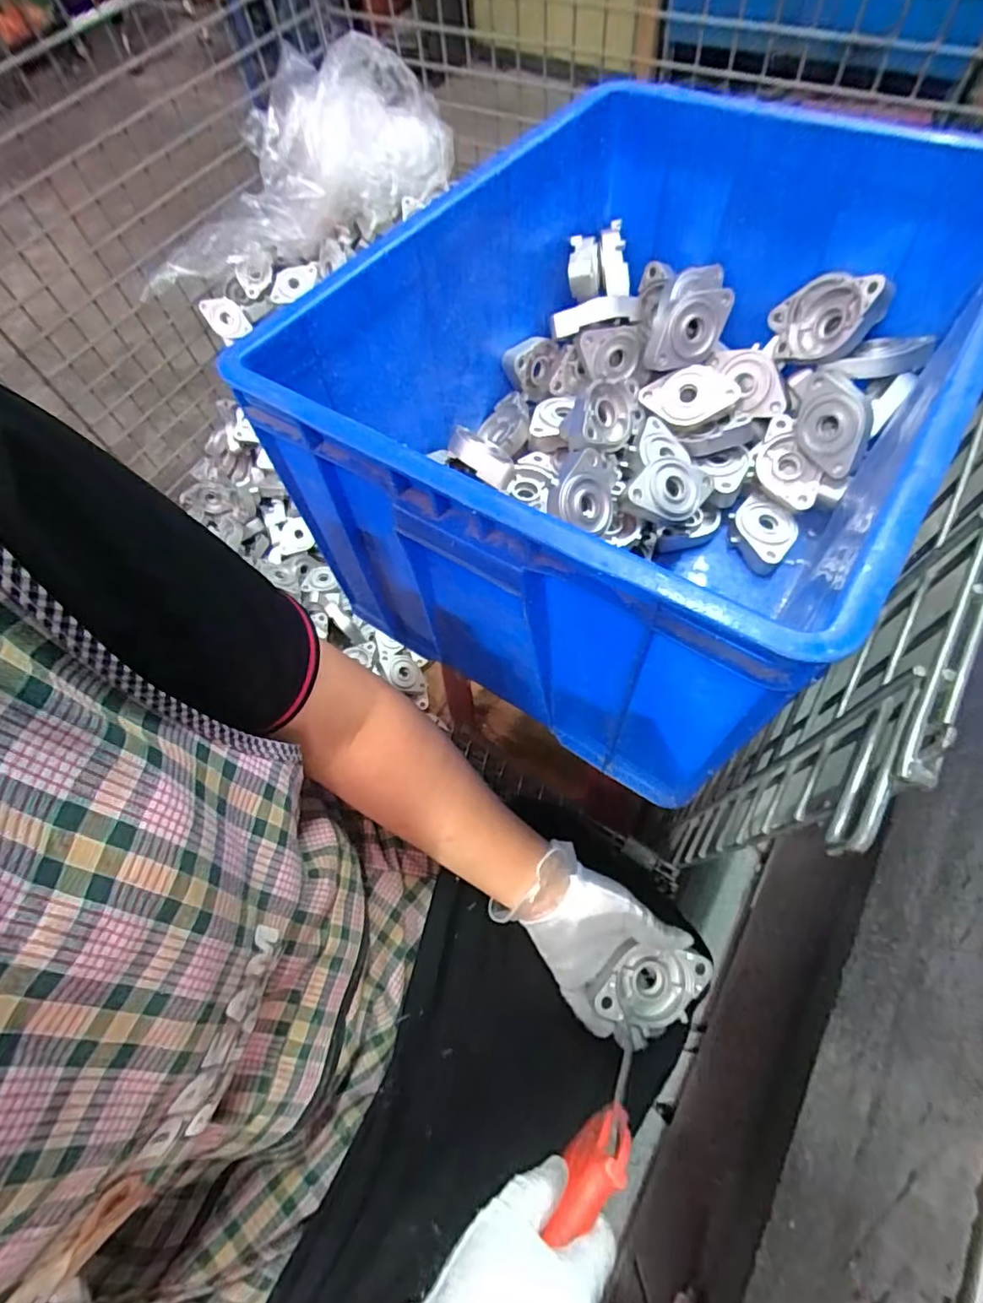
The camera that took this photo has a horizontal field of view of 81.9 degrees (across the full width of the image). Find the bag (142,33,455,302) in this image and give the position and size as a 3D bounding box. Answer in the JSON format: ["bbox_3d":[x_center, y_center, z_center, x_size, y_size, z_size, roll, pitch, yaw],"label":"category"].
[{"bbox_3d":[-0.368,-0.857,0.996,0.587,0.190,0.217,-25,65,-7],"label":"bag"}]

